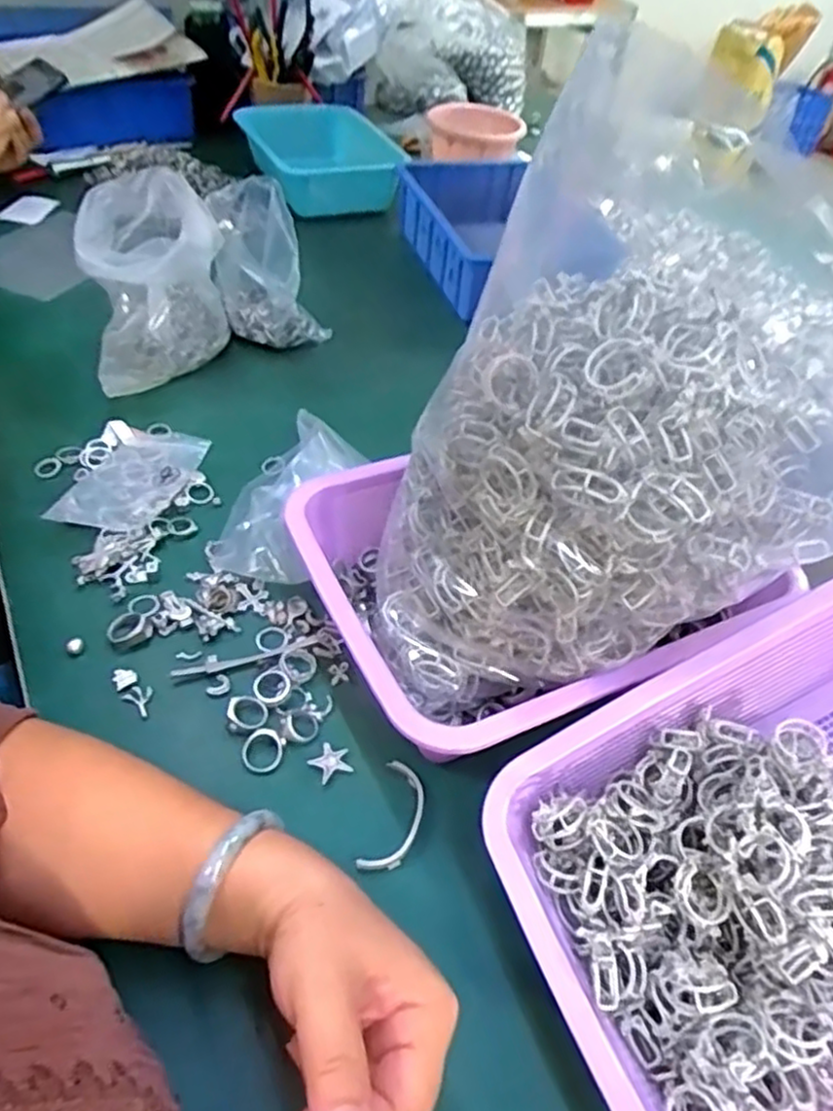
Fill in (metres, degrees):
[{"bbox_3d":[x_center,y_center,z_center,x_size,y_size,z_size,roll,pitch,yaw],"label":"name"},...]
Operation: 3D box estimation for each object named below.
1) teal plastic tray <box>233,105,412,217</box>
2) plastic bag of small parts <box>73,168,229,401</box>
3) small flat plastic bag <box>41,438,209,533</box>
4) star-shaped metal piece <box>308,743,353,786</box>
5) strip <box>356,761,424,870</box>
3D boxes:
[{"bbox_3d":[-0.151,-0.577,1.043,0.186,0.078,0.254,-9,48,-15],"label":"teal plastic tray"},{"bbox_3d":[-0.243,-0.243,0.668,0.113,0.164,0.163,-9,48,-15],"label":"plastic bag of small parts"},{"bbox_3d":[-0.230,-0.058,0.565,0.077,0.025,0.116,19,47,11],"label":"small flat plastic bag"},{"bbox_3d":[-0.052,0.124,0.425,0.023,0.004,0.023,-19,51,-23],"label":"star-shaped metal piece"},{"bbox_3d":[-0.012,0.149,0.403,0.027,0.005,0.066,14,46,7],"label":"strip"}]

